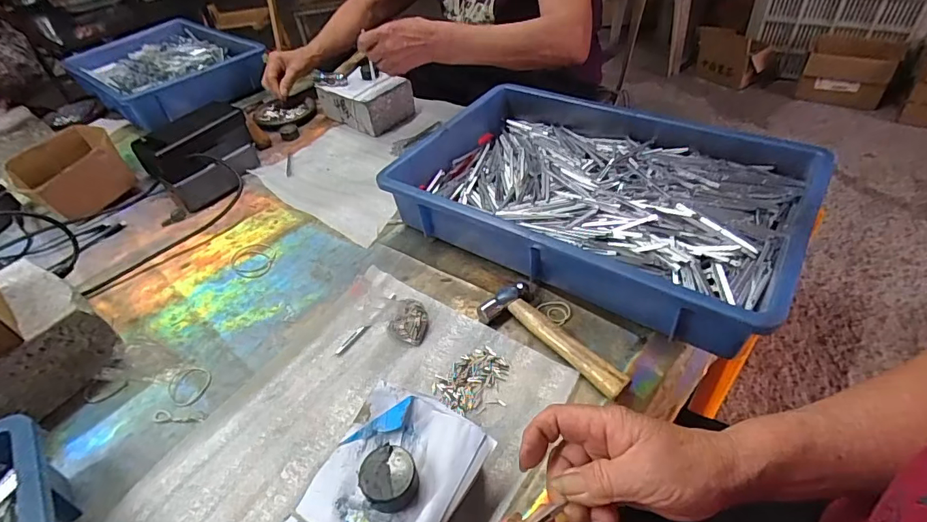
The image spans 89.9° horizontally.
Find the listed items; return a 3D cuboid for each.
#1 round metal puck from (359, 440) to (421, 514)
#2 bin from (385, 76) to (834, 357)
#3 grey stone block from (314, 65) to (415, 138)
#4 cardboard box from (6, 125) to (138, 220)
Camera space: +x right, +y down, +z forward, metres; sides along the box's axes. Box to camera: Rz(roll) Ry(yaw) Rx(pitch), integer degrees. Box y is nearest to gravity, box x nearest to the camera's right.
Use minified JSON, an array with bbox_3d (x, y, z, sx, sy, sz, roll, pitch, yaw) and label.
[{"bbox_3d":[-0.051,0.150,0.321,0.036,0.022,0.037,-4,44,4],"label":"round metal puck"},{"bbox_3d":[0.150,-0.080,0.556,0.422,0.088,0.278,24,52,29],"label":"bin"},{"bbox_3d":[-0.177,-0.292,0.827,0.160,0.072,0.099,25,52,30],"label":"grey stone block"},{"bbox_3d":[-0.588,-0.130,0.711,0.144,0.084,0.127,23,52,29],"label":"cardboard box"}]

